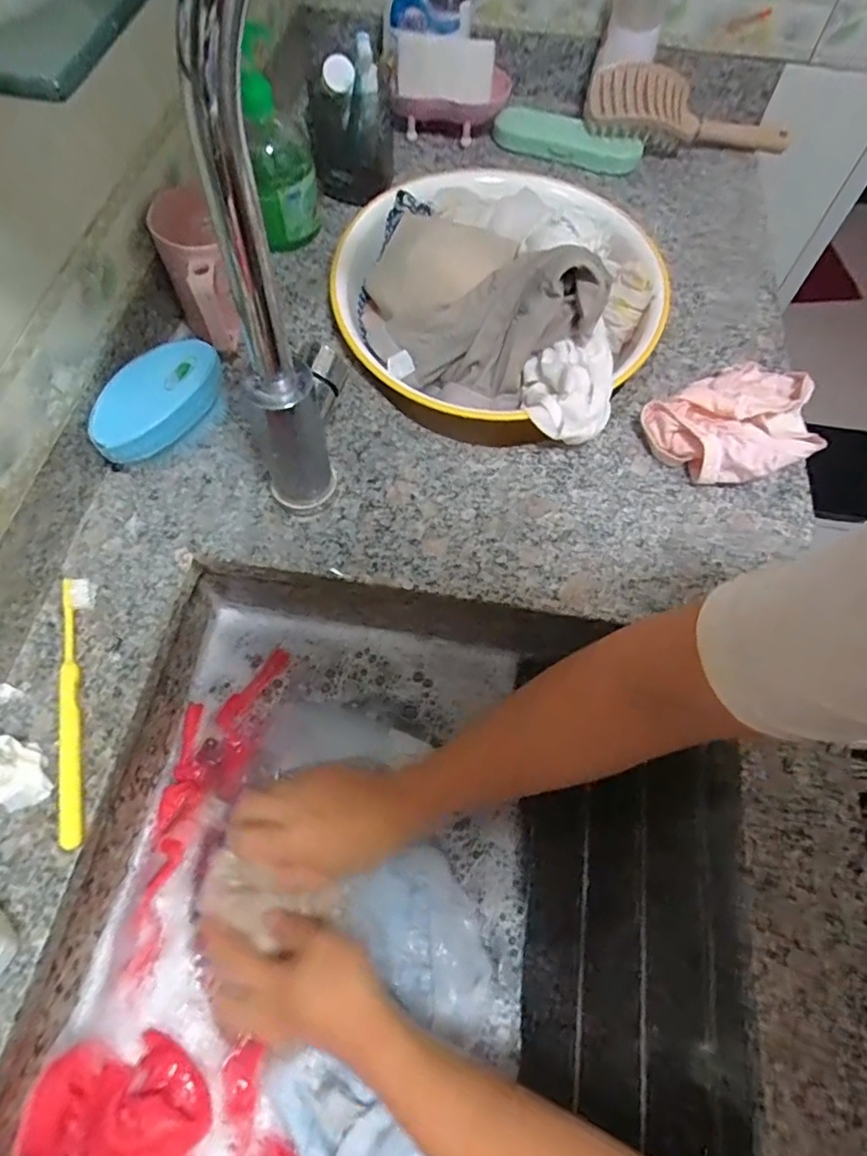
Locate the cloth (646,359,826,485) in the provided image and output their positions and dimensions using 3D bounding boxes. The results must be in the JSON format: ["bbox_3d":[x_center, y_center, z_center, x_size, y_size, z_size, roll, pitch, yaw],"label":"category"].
[{"bbox_3d":[0.259,-0.132,0.498,0.150,0.036,0.104,-28,68,-15],"label":"cloth"}]

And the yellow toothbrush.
[{"bbox_3d":[-0.234,0.080,0.384,0.018,0.010,0.176,-9,65,-7],"label":"yellow toothbrush"}]

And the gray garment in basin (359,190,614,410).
[{"bbox_3d":[0.024,-0.262,0.524,0.177,0.104,0.215,-18,66,-11],"label":"gray garment in basin"}]

